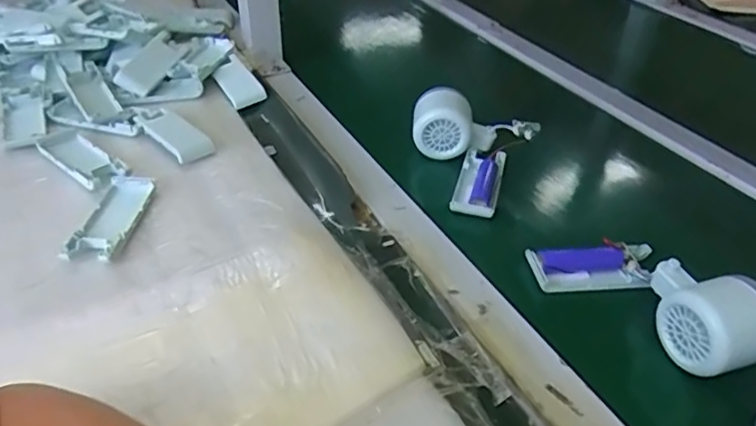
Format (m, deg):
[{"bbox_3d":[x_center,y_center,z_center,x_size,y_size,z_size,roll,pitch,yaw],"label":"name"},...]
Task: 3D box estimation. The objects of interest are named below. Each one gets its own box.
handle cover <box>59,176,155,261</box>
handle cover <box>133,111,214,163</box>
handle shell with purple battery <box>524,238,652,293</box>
[{"bbox_3d":[-0.217,-0.001,0.481,0.043,0.010,0.103,3,38,0],"label":"handle cover"},{"bbox_3d":[-0.204,-0.078,0.582,0.037,0.016,0.098,-27,47,-33],"label":"handle cover"},{"bbox_3d":[0.171,0.042,0.459,0.106,0.017,0.038,-4,39,-10],"label":"handle shell with purple battery"}]

